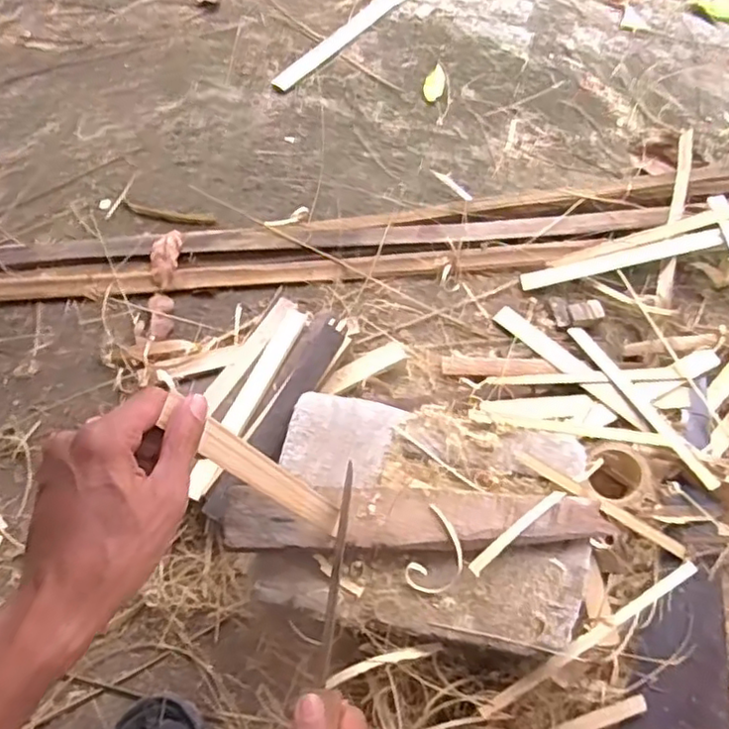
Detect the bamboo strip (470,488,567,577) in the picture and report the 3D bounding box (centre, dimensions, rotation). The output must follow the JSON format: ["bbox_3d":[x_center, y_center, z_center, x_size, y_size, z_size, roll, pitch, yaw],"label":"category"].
[{"bbox_3d":[0.131,0.142,0.555,0.108,0.009,0.011,-37,71,-16],"label":"bamboo strip"}]

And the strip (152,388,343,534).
[{"bbox_3d":[-0.066,0.079,0.454,0.011,0.214,0.021,5,63,30],"label":"strip"}]

